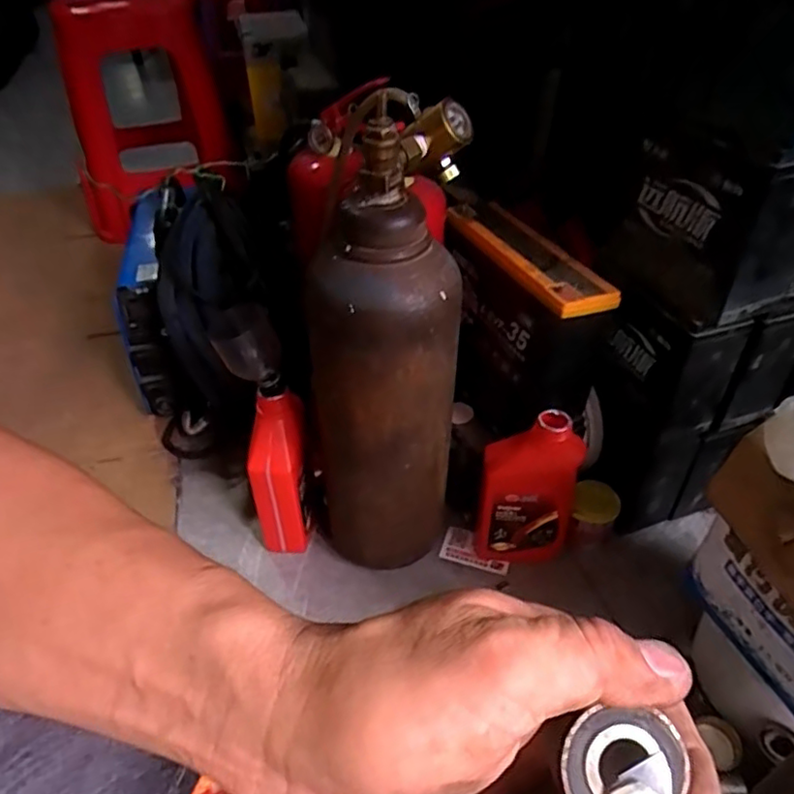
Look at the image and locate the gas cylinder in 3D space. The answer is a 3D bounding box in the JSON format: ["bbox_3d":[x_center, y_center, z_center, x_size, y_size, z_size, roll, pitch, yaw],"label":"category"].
[{"bbox_3d":[-0.006,-0.046,0.659,0.133,0.447,0.186,4,41,7],"label":"gas cylinder"}]

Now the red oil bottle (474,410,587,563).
[{"bbox_3d":[0.154,0.106,0.735,0.108,0.191,0.056,-2,41,0],"label":"red oil bottle"}]

